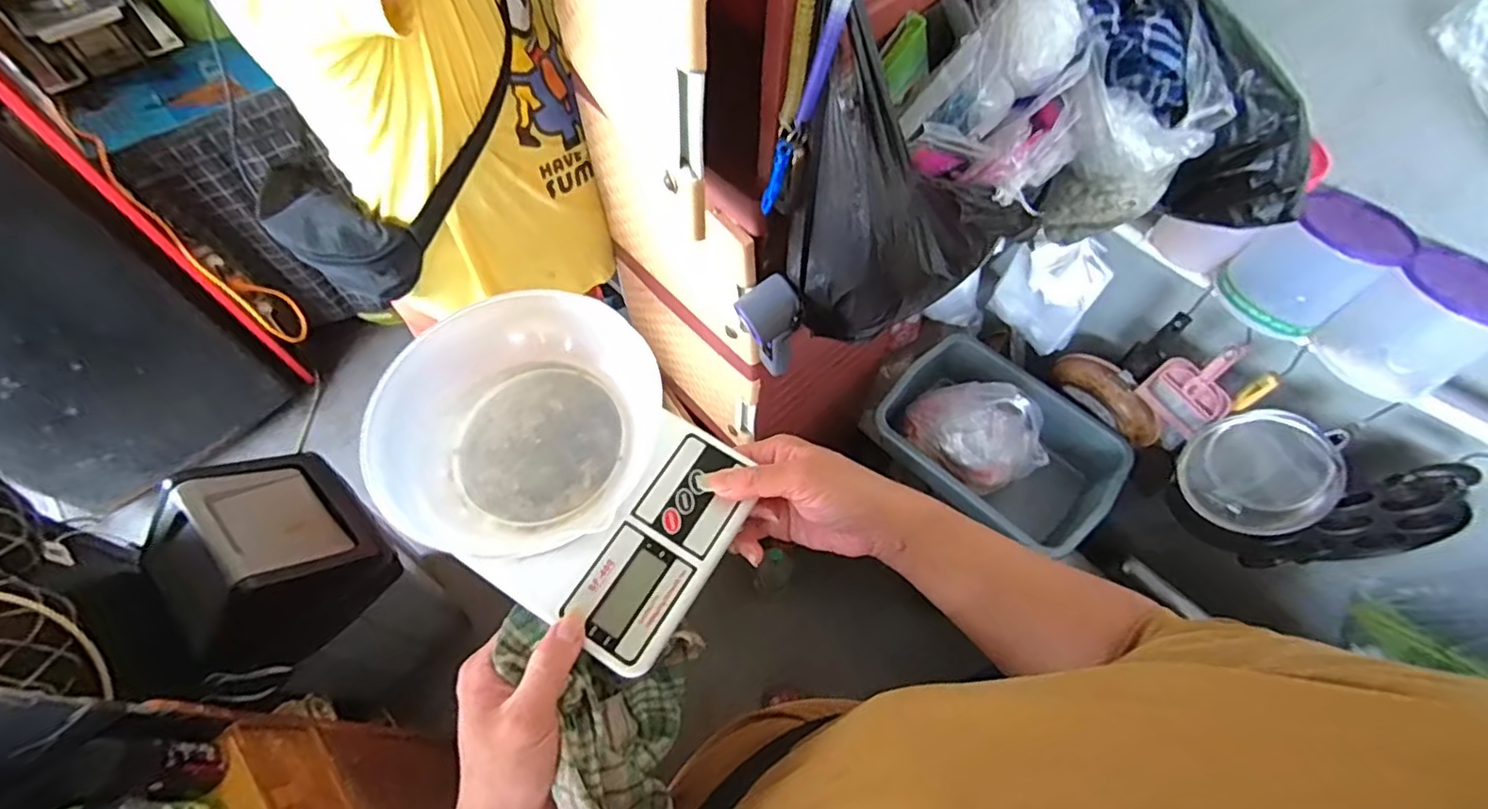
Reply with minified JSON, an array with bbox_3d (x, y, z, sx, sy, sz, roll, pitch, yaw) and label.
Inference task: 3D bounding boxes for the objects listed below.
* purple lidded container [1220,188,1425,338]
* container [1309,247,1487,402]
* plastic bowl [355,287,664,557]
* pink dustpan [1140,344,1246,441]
[{"bbox_3d":[0.758,-0.186,0.834,0.143,0.136,0.137,-29,64,-18],"label":"purple lidded container"},{"bbox_3d":[0.852,-0.100,0.792,0.130,0.153,0.138,-31,65,-19],"label":"container"},{"bbox_3d":[-0.139,0.010,0.388,0.169,0.072,0.138,-6,59,-6],"label":"plastic bowl"},{"bbox_3d":[0.752,-0.025,1.052,0.035,0.189,0.119,-26,63,-17],"label":"pink dustpan"}]

